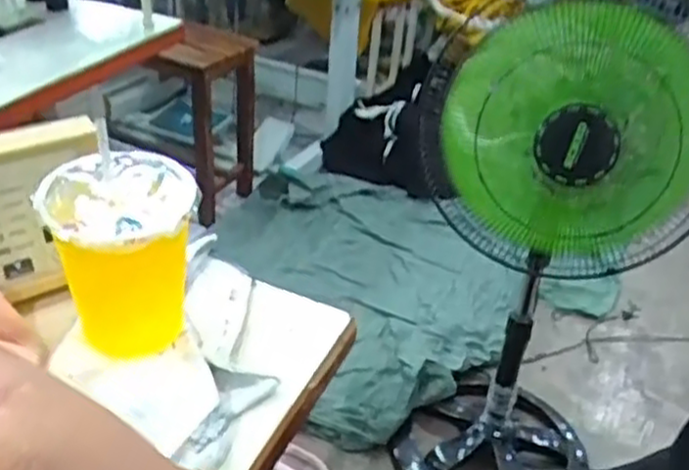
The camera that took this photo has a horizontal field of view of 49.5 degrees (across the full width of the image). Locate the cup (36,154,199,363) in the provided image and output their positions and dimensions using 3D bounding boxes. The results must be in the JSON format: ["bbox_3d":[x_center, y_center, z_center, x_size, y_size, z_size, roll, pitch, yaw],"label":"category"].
[{"bbox_3d":[-0.180,0.028,0.611,0.107,0.158,0.100,4,33,-3],"label":"cup"}]

